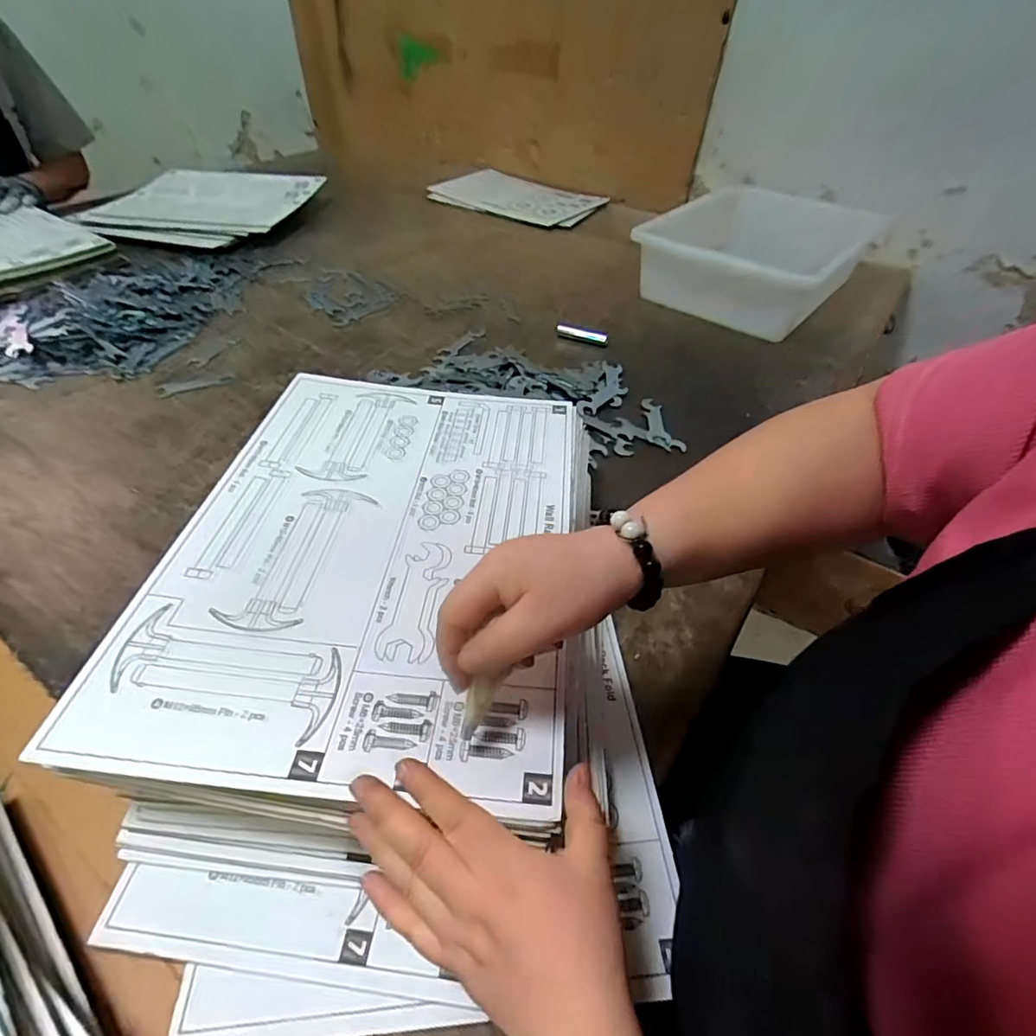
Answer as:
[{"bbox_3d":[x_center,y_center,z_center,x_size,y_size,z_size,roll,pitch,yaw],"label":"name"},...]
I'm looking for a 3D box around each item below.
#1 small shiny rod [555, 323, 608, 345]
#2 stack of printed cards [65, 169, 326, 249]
[{"bbox_3d":[0.094,-0.272,0.785,0.076,0.018,0.012,14,46,12],"label":"small shiny rod"},{"bbox_3d":[-0.663,-0.653,1.105,0.415,0.052,0.365,7,45,5],"label":"stack of printed cards"}]

